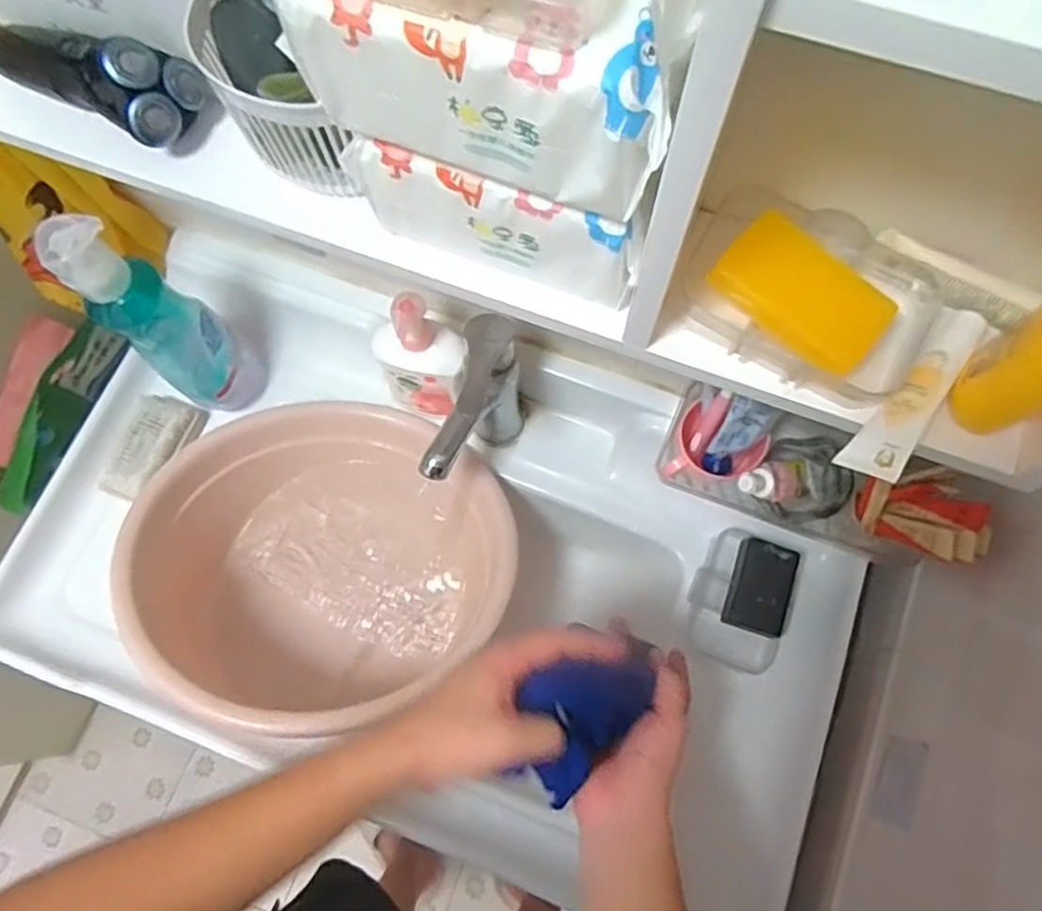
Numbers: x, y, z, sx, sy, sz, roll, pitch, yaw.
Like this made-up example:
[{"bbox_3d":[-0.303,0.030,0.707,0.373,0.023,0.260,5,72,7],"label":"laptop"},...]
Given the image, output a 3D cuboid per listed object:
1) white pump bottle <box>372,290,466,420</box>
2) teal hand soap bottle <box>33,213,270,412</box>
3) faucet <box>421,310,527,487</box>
[{"bbox_3d":[-0.099,-0.096,0.694,0.093,0.172,0.048,13,70,6],"label":"white pump bottle"},{"bbox_3d":[-0.326,-0.119,0.664,0.086,0.299,0.057,-41,74,-13],"label":"teal hand soap bottle"},{"bbox_3d":[-0.042,-0.034,0.667,0.052,0.202,0.141,20,71,9],"label":"faucet"}]

